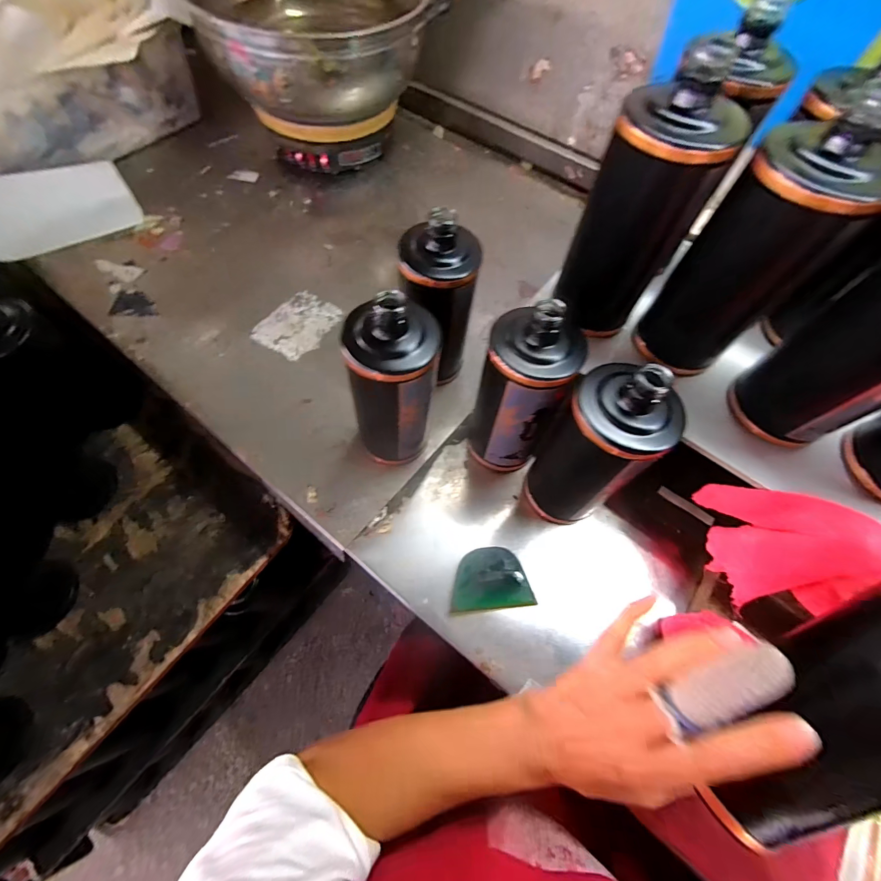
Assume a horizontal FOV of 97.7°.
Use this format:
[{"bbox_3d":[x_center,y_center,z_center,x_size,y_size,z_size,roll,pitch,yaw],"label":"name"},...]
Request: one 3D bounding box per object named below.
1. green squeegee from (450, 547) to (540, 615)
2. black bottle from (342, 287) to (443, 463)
[{"bbox_3d":[0.048,0.135,0.377,0.077,0.008,0.056,-6,68,-3],"label":"green squeegee"},{"bbox_3d":[-0.044,-0.047,0.363,0.084,0.187,0.085,2,67,0],"label":"black bottle"}]

